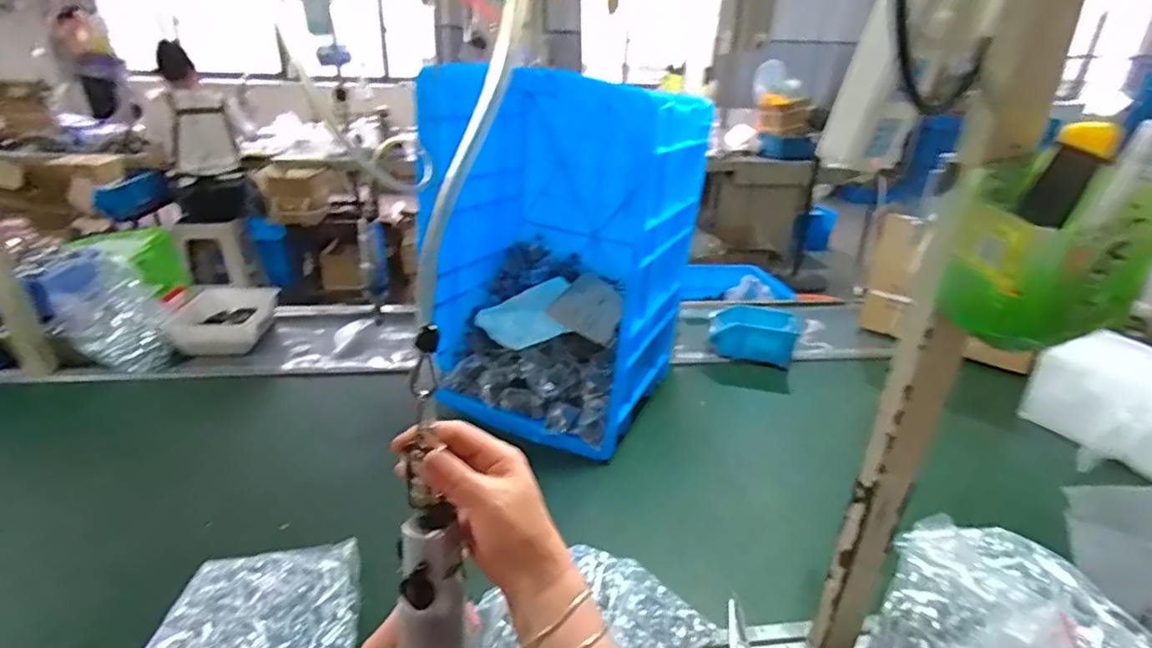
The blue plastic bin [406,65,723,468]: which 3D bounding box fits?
[{"bbox_3d":[-0.026,-0.106,0.965,0.382,0.520,0.339,13,28,21],"label":"blue plastic bin"}]

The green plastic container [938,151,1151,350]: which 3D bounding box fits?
[{"bbox_3d":[0.293,-0.044,0.354,0.098,0.117,0.085,19,31,32],"label":"green plastic container"}]

